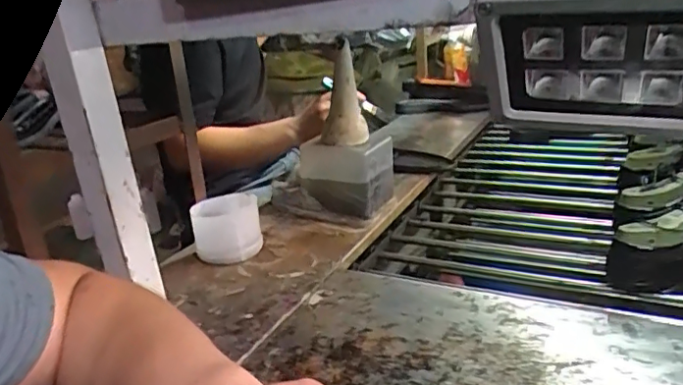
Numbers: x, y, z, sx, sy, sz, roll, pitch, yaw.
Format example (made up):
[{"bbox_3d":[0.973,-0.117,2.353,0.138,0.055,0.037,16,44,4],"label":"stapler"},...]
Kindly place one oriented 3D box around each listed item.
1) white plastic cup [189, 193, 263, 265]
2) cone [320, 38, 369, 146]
[{"bbox_3d":[-0.157,0.050,0.760,0.089,0.066,0.092,-8,20,-8],"label":"white plastic cup"},{"bbox_3d":[0.000,-0.143,0.810,0.066,0.139,0.070,-5,20,1],"label":"cone"}]

